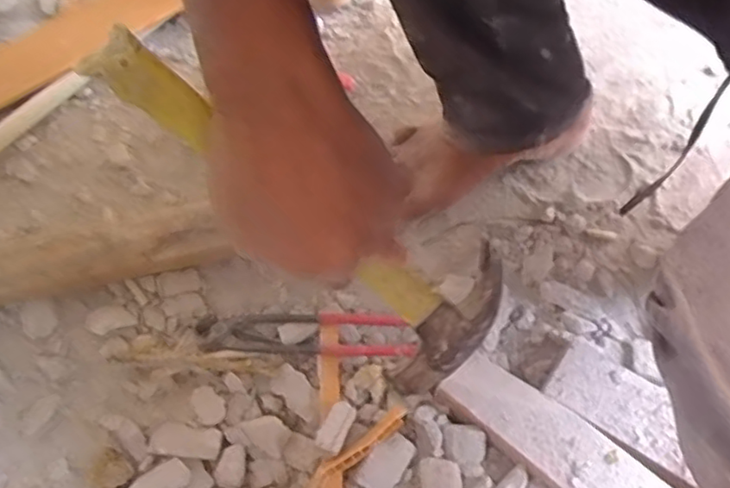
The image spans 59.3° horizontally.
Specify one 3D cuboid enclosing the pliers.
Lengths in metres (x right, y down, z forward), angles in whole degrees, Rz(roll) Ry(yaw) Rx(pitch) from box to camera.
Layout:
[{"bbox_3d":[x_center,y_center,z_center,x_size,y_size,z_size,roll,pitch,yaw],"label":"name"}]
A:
[{"bbox_3d":[-0.052,0.076,0.557,0.187,0.022,0.041,3,64,3],"label":"pliers"}]

